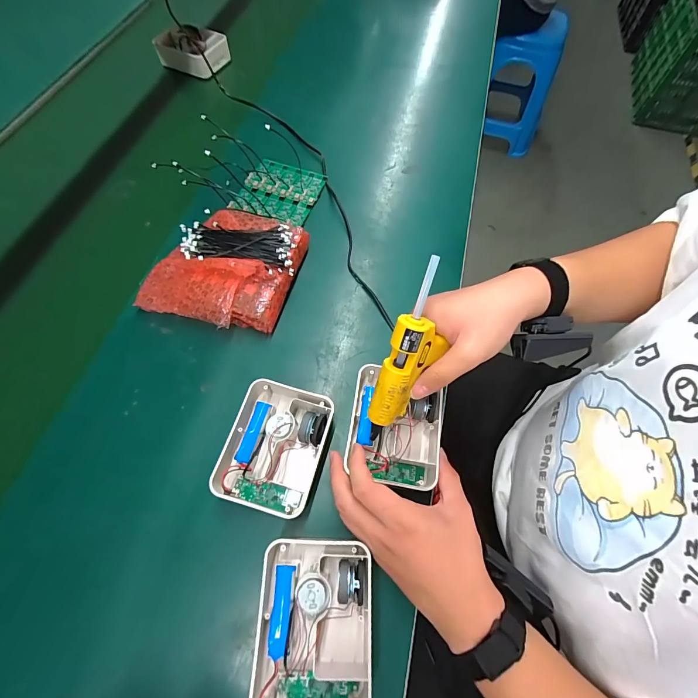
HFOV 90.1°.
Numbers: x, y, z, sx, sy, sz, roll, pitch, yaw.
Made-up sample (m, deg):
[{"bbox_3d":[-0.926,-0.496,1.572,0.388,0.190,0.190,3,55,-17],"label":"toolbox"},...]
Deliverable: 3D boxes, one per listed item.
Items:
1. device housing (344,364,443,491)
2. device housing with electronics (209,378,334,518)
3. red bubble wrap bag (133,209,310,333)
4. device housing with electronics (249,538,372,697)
[{"bbox_3d":[0.053,0.088,0.401,0.101,0.042,0.121,9,64,2],"label":"device housing"},{"bbox_3d":[-0.079,0.107,0.386,0.098,0.041,0.128,15,65,5],"label":"device housing with electronics"},{"bbox_3d":[-0.167,-0.117,0.480,0.184,0.061,0.183,16,65,5],"label":"red bubble wrap bag"},{"bbox_3d":[-0.030,0.247,0.319,0.099,0.045,0.127,2,64,-1],"label":"device housing with electronics"}]

